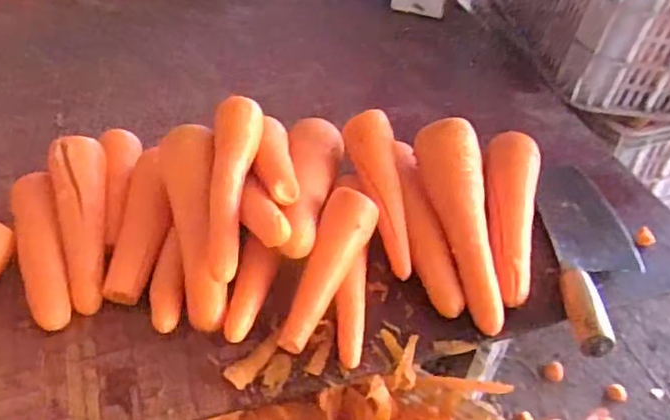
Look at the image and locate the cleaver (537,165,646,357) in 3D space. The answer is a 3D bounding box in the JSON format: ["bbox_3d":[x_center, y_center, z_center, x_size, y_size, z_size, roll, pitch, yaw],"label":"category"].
[{"bbox_3d":[0.263,0.037,0.636,0.089,0.026,0.250,4,44,1],"label":"cleaver"}]

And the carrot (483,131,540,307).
[{"bbox_3d":[0.180,0.005,0.647,0.057,0.050,0.212,10,44,7],"label":"carrot"}]

